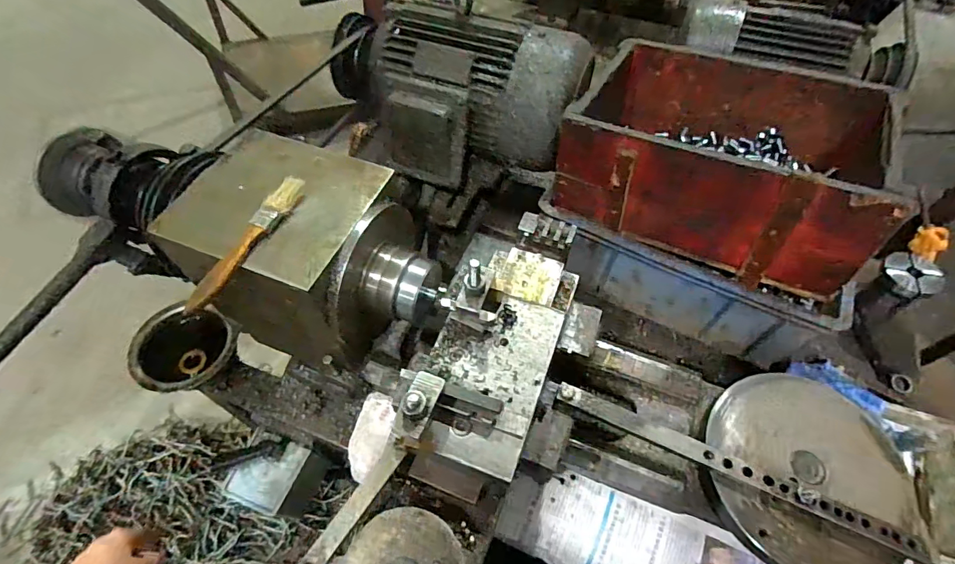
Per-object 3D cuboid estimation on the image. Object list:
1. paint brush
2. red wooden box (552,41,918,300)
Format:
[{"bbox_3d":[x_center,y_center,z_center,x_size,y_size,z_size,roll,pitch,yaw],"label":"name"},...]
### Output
[{"bbox_3d":[-0.200,-0.037,0.401,0.021,0.016,0.148,20,58,13],"label":"paint brush"},{"bbox_3d":[0.315,-0.172,0.602,0.356,0.147,0.251,26,59,17],"label":"red wooden box"}]

